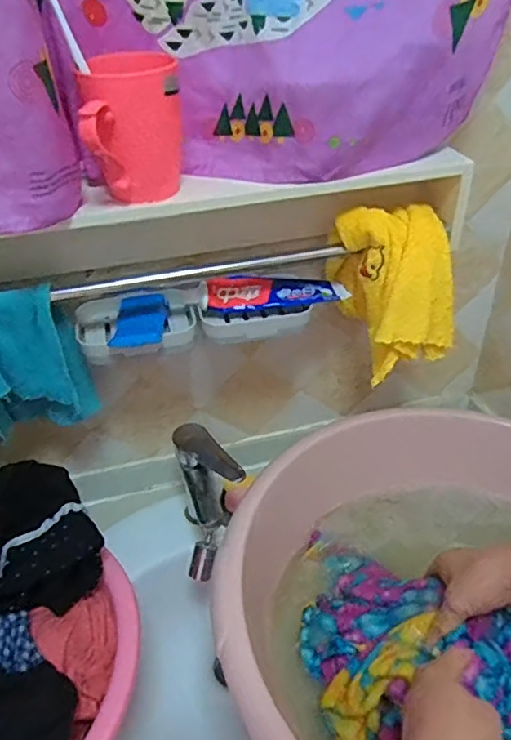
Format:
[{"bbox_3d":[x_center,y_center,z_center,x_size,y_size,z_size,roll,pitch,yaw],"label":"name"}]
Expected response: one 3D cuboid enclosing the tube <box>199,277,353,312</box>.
[{"bbox_3d":[0.022,-0.089,0.649,0.168,0.033,0.043,-7,38,-6],"label":"tube"}]

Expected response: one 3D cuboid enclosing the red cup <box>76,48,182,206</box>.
[{"bbox_3d":[-0.104,-0.202,0.489,0.082,0.113,0.093,-5,37,-3],"label":"red cup"}]

